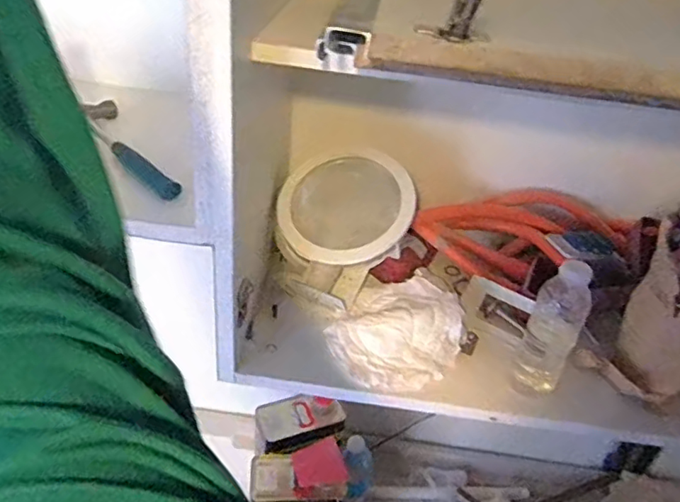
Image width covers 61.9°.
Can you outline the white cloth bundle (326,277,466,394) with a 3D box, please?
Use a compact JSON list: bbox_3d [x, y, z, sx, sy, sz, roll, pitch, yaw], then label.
[{"bbox_3d":[0.072,0.098,0.739,0.167,0.056,0.177,16,36,12],"label":"white cloth bundle"}]

